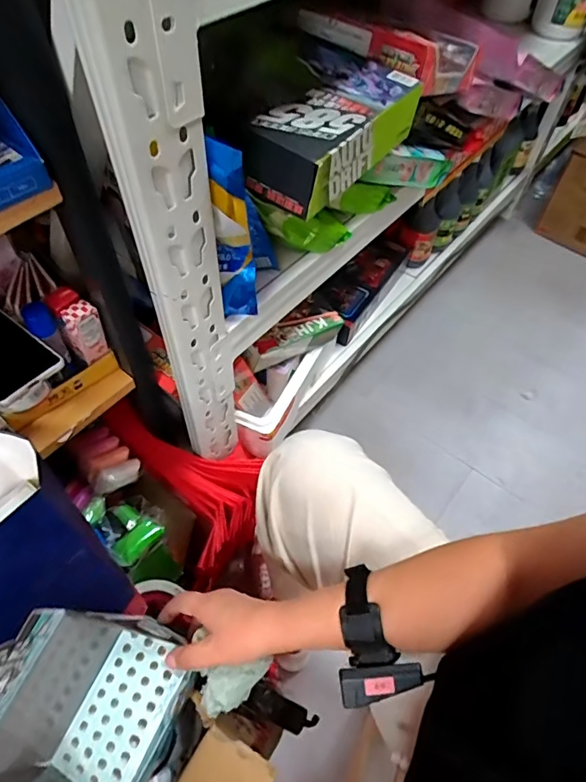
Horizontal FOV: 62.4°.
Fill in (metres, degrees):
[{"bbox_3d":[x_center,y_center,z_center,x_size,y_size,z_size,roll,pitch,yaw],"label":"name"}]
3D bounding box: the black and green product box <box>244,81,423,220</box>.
[{"bbox_3d":[0.055,-0.308,0.577,0.090,0.077,0.256,30,59,17],"label":"black and green product box"}]

